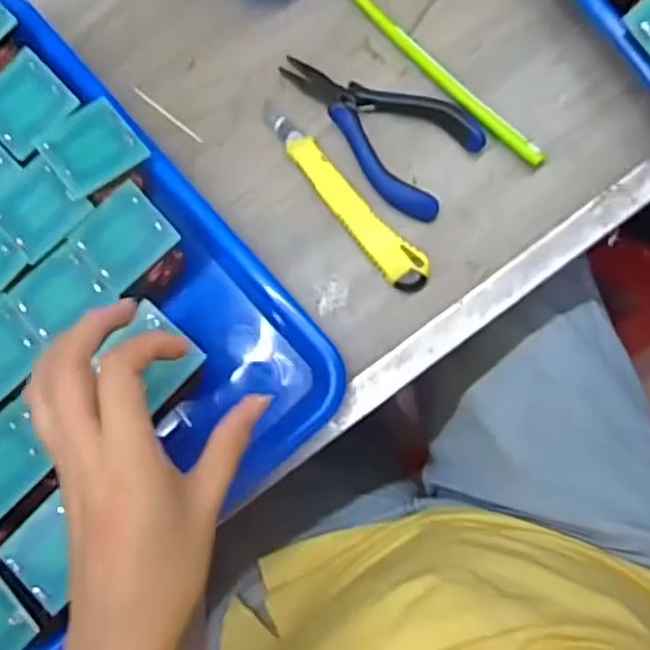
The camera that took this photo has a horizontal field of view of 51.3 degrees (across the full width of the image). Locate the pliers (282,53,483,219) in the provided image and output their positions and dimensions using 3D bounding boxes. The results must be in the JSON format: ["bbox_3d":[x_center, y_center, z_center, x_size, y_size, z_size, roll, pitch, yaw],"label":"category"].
[{"bbox_3d":[0.025,-0.116,0.391,0.122,0.019,0.062,34,89,8],"label":"pliers"}]

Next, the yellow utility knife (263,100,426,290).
[{"bbox_3d":[0.008,-0.074,0.391,0.022,0.017,0.139,-42,82,1],"label":"yellow utility knife"}]

